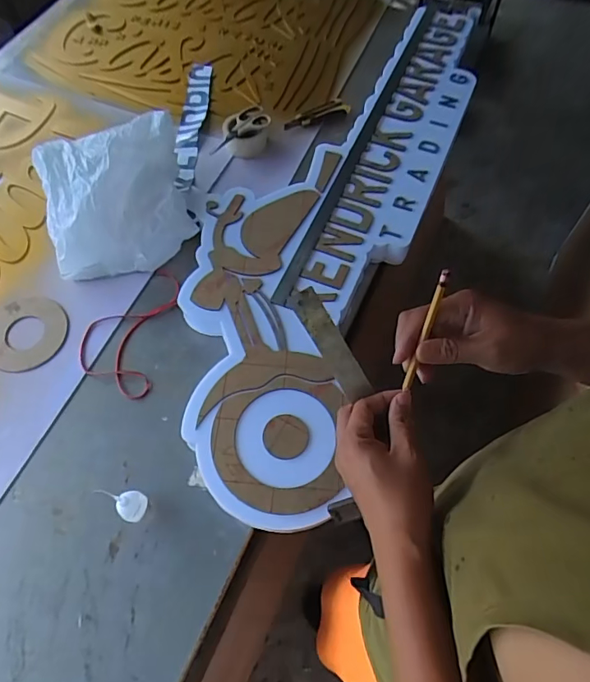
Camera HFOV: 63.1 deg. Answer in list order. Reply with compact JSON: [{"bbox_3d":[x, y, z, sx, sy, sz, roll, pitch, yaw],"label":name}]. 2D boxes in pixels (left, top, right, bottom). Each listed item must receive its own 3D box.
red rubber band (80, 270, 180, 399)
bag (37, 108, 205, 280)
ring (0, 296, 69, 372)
[{"bbox_3d":[-0.321,-0.026,0.925,0.153,0.030,0.250,12,63,9],"label":"red rubber band"},{"bbox_3d":[-0.363,-0.298,0.985,0.297,0.157,0.299,-18,65,-8],"label":"bag"},{"bbox_3d":[-0.521,-0.016,0.925,0.159,0.011,0.148,-1,69,2],"label":"ring"}]

